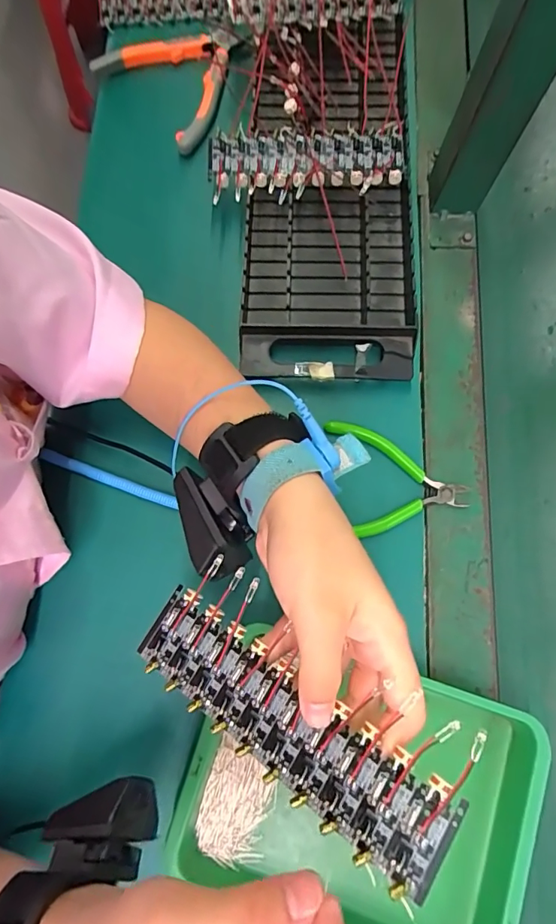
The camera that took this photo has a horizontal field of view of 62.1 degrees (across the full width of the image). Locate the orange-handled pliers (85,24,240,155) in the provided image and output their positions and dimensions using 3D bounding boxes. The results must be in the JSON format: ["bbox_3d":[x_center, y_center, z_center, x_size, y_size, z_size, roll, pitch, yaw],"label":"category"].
[{"bbox_3d":[-0.091,-0.380,0.447,0.123,0.029,0.153,-39,82,-9],"label":"orange-handled pliers"}]

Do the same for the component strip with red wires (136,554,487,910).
[{"bbox_3d":[0.005,0.110,0.215,0.163,0.009,0.064,28,78,26],"label":"component strip with red wires"}]

